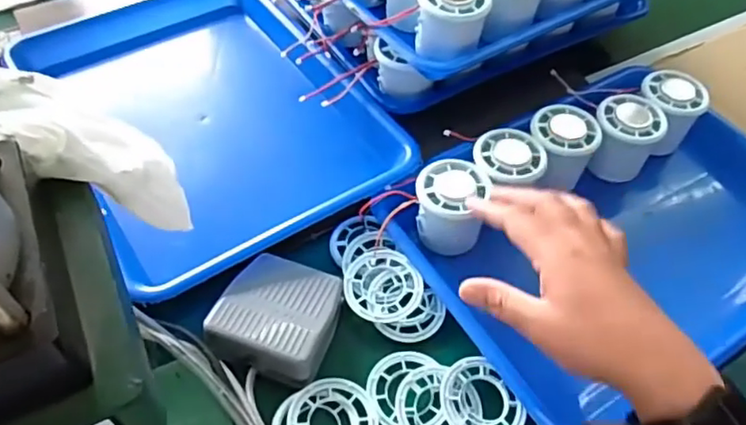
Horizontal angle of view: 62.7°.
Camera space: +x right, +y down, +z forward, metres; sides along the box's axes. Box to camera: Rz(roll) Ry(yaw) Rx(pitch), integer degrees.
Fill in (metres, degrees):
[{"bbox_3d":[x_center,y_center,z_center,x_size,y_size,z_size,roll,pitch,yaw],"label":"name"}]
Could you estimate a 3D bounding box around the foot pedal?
[{"bbox_3d":[-0.066,0.071,0.427,0.077,0.032,0.082,16,53,10],"label":"foot pedal"}]

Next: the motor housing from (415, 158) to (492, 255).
[{"bbox_3d":[0.059,-0.002,0.475,0.053,0.058,0.053,10,52,5],"label":"motor housing"}]

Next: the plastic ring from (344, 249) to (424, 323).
[{"bbox_3d":[0.008,0.052,0.448,0.055,0.006,0.056,-1,59,1],"label":"plastic ring"}]

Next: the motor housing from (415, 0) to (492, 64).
[{"bbox_3d":[0.063,-0.154,0.486,0.052,0.050,0.051,10,52,5],"label":"motor housing"}]

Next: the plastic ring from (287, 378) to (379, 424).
[{"bbox_3d":[-0.025,0.134,0.391,0.055,0.008,0.057,1,52,-1],"label":"plastic ring"}]

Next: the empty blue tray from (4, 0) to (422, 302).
[{"bbox_3d":[-0.149,-0.094,0.538,0.238,0.035,0.344,-29,59,-22],"label":"empty blue tray"}]

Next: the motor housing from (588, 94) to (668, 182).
[{"bbox_3d":[0.214,-0.062,0.525,0.052,0.060,0.052,22,54,14],"label":"motor housing"}]

